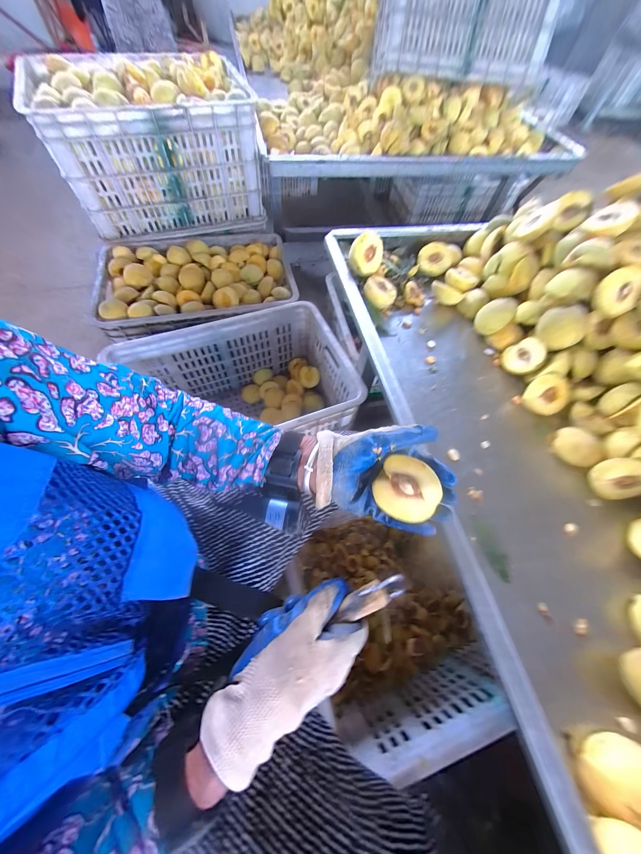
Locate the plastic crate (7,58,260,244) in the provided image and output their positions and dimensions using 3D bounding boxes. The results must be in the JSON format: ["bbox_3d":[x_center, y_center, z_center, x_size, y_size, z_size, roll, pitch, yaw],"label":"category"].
[{"bbox_3d":[-0.465,-0.811,0.817,0.503,0.294,0.326,-16,64,-12],"label":"plastic crate"}]

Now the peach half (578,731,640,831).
[{"bbox_3d":[0.275,0.313,0.243,0.062,0.036,0.053,16,62,5],"label":"peach half"}]

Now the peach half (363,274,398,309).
[{"bbox_3d":[0.118,-0.264,0.545,0.063,0.048,0.044,22,62,8],"label":"peach half"}]

